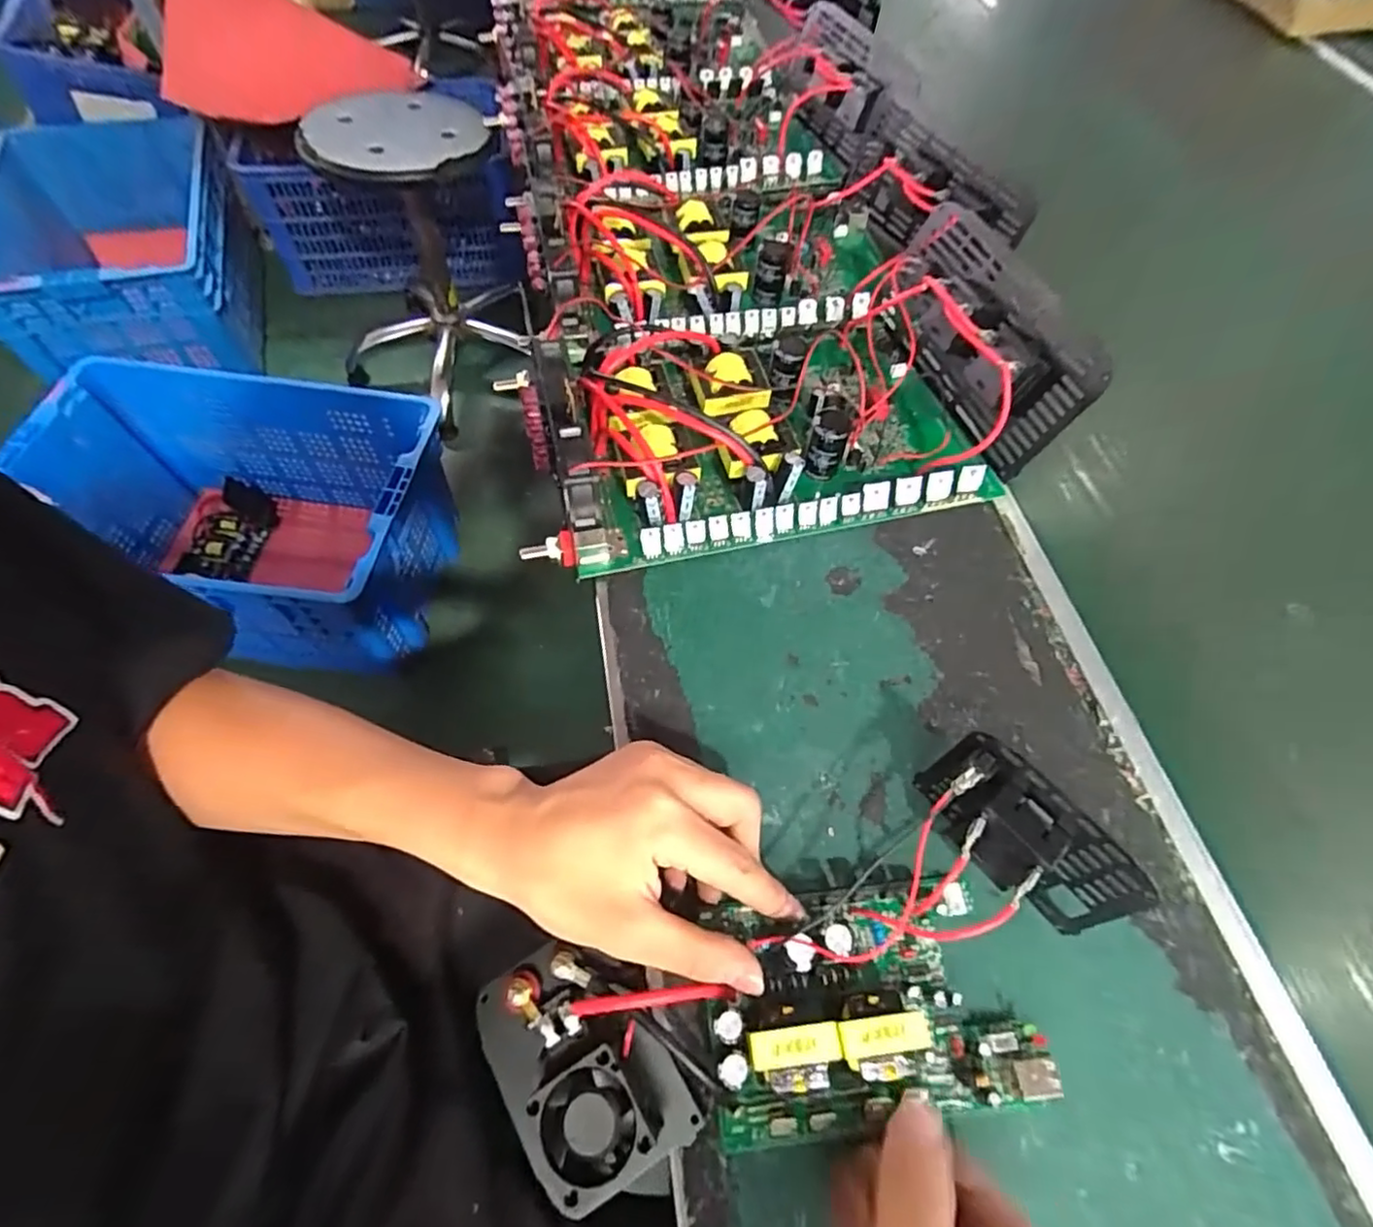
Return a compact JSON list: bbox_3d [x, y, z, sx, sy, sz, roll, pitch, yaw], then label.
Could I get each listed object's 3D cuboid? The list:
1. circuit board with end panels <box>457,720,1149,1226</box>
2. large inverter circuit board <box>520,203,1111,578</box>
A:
[{"bbox_3d":[0.054,0.161,0.272,0.267,0.058,0.119,-23,63,-6],"label":"circuit board with end panels"},{"bbox_3d":[0.060,-0.145,0.419,0.327,0.086,0.185,-9,61,-7],"label":"large inverter circuit board"}]

